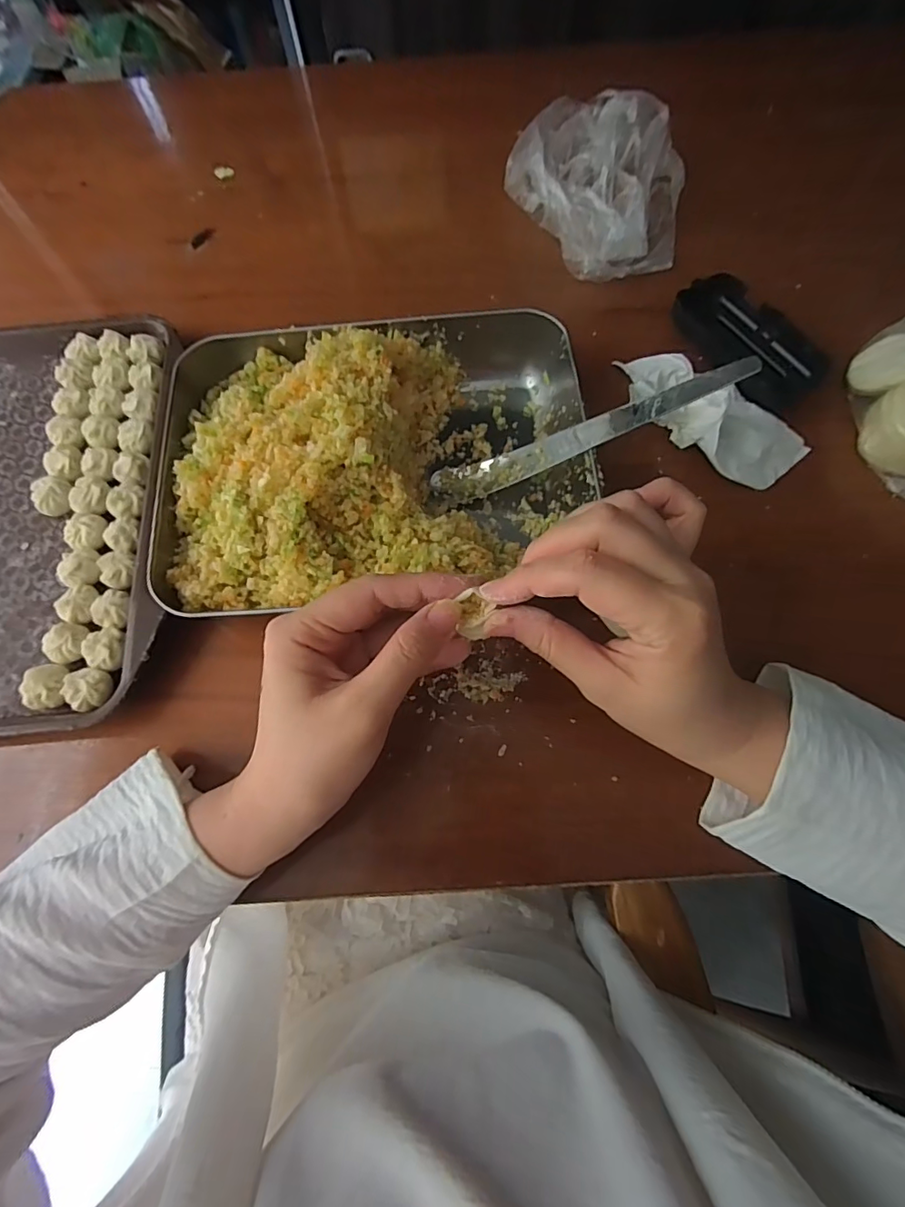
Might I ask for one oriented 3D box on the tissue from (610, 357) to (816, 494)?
[{"bbox_3d":[0.168,-0.128,0.339,0.135,0.039,0.065,37,75,13],"label":"tissue"}]

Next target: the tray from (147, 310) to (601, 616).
[{"bbox_3d":[-0.044,-0.100,0.317,0.261,0.073,0.211,-4,70,0],"label":"tray"}]

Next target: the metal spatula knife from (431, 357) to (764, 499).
[{"bbox_3d":[0.072,-0.095,0.299,0.186,0.009,0.024,-13,78,30],"label":"metal spatula knife"}]

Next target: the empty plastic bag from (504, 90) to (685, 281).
[{"bbox_3d":[0.125,-0.339,0.404,0.144,0.057,0.164,-23,71,-7],"label":"empty plastic bag"}]

